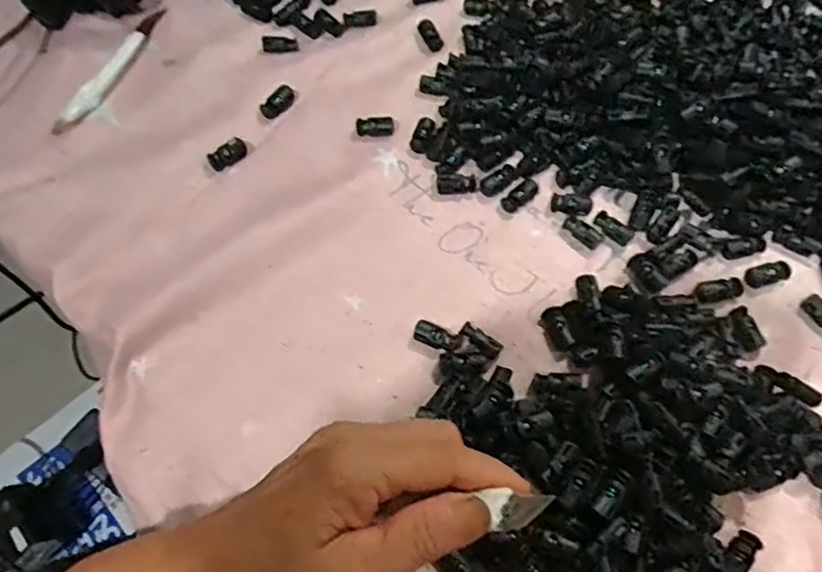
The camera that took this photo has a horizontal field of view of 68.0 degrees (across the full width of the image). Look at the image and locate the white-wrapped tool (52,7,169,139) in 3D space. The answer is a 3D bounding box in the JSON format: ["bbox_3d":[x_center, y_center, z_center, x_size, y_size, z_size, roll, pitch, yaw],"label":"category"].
[{"bbox_3d":[-0.221,-0.164,0.455,0.016,0.018,0.133,21,66,10],"label":"white-wrapped tool"}]

